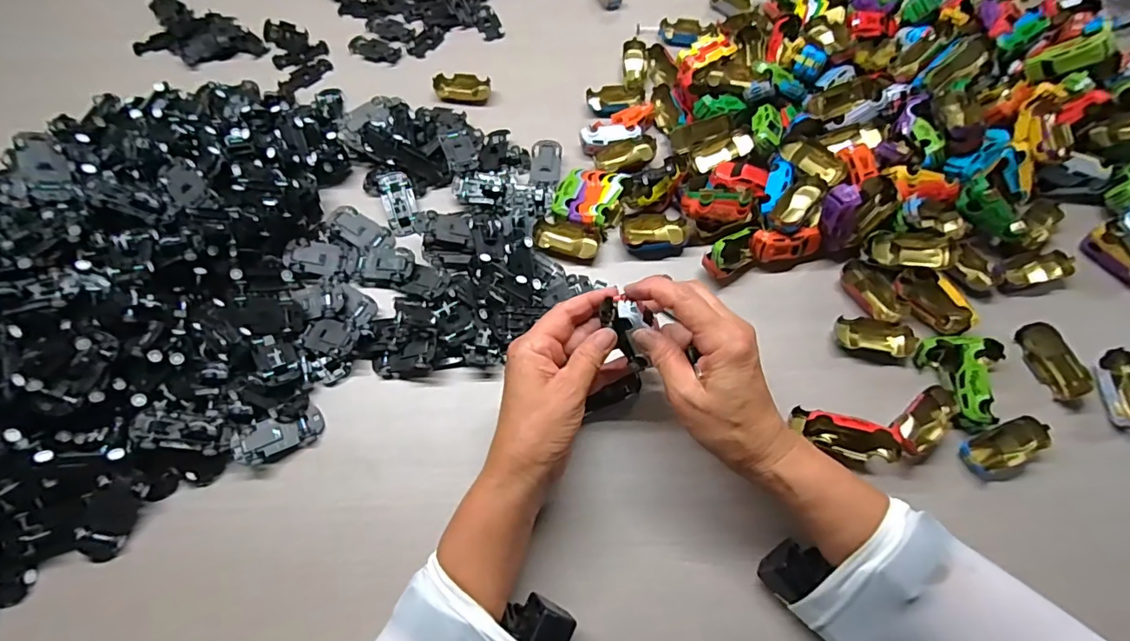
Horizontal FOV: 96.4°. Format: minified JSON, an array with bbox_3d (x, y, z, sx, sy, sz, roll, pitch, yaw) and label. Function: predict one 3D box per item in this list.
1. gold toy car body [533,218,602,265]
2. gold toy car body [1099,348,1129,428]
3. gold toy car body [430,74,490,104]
[{"bbox_3d":[0.000,-0.075,0.482,0.063,0.019,0.037,17,66,9],"label":"gold toy car body"},{"bbox_3d":[0.451,0.055,0.408,0.027,0.016,0.062,1,64,1],"label":"gold toy car body"},{"bbox_3d":[-0.116,-0.264,0.573,0.062,0.018,0.032,1,64,1],"label":"gold toy car body"}]

